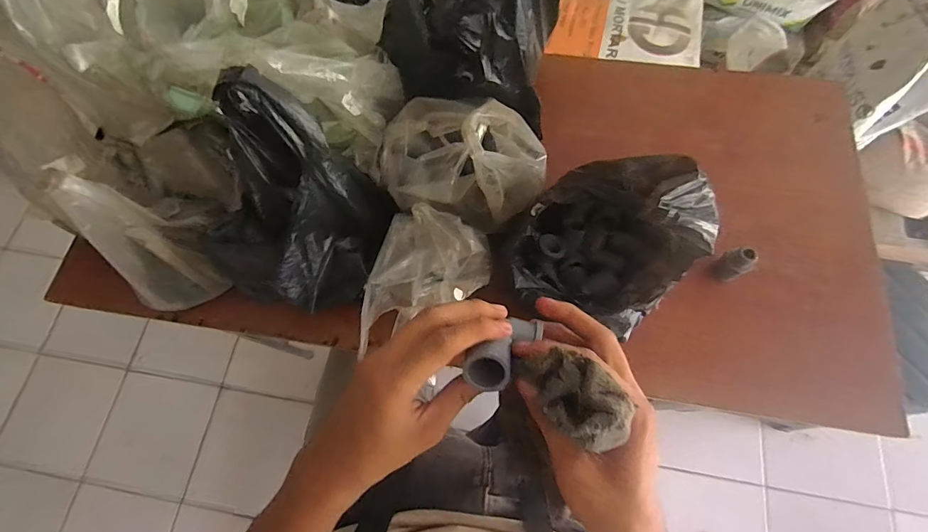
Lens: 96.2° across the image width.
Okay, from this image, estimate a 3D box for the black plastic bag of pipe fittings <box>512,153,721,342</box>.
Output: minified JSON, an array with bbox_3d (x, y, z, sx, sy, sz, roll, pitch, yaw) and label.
[{"bbox_3d":[0.146,-0.016,0.431,0.146,0.170,0.159,32,75,13],"label":"black plastic bag of pipe fittings"}]

